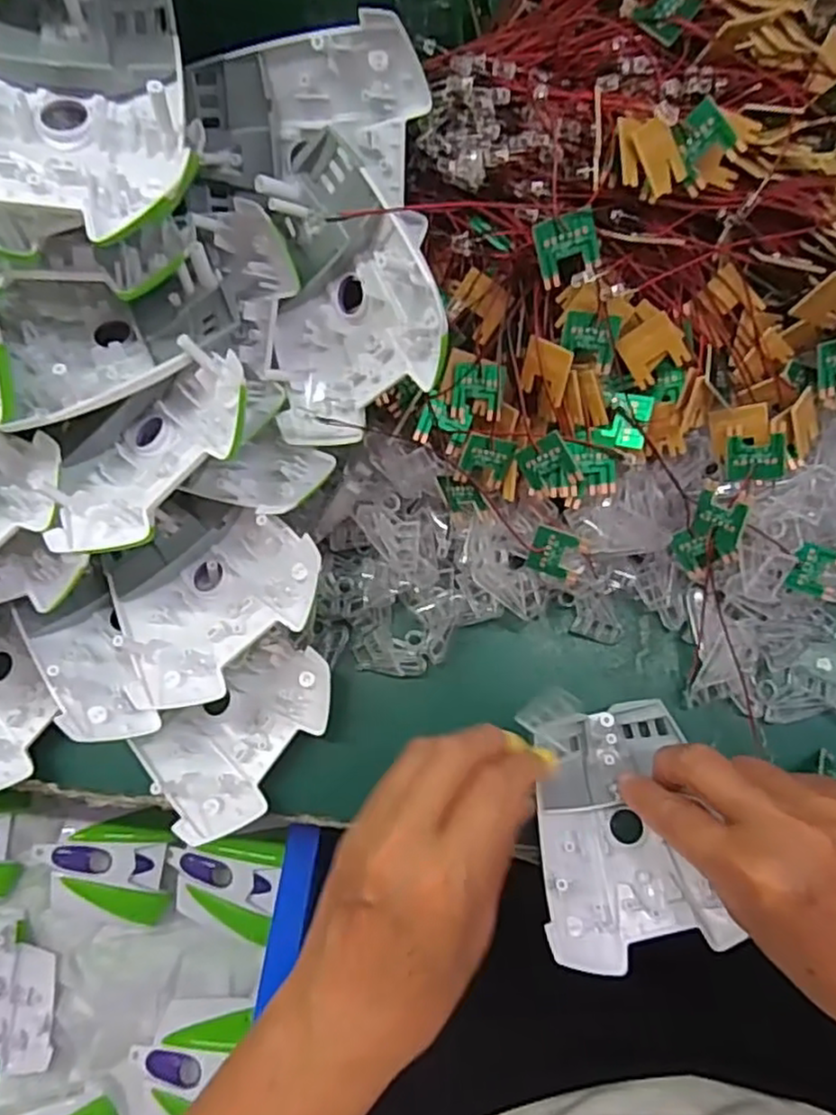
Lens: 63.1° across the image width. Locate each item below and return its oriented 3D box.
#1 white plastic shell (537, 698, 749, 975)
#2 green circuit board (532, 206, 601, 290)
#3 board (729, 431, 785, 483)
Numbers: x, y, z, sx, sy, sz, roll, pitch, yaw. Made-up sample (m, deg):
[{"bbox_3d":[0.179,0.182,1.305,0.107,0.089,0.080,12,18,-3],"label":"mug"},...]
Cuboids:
[{"bbox_3d":[0.095,0.129,0.323,0.079,0.019,0.109,-9,76,-2],"label":"white plastic shell"},{"bbox_3d":[0.061,-0.126,0.275,0.025,0.004,0.024,-17,118,8],"label":"green circuit board"},{"bbox_3d":[0.158,-0.046,0.316,0.024,0.006,0.022,-3,115,19],"label":"board"}]

